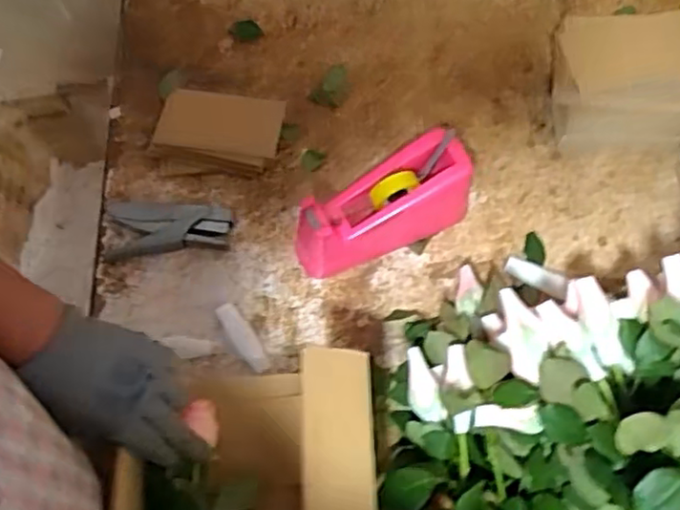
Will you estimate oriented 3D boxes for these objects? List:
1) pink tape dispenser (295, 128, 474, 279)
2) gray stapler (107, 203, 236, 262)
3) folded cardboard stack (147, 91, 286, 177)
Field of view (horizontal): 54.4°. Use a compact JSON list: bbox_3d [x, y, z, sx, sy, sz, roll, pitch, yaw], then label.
[{"bbox_3d":[0.042,-0.052,0.736,0.200,0.104,0.078,-22,70,-6],"label":"pink tape dispenser"},{"bbox_3d":[-0.198,-0.031,0.765,0.141,0.028,0.062,-4,69,1],"label":"gray stapler"},{"bbox_3d":[-0.147,-0.147,0.795,0.156,0.043,0.093,3,70,4],"label":"folded cardboard stack"}]

